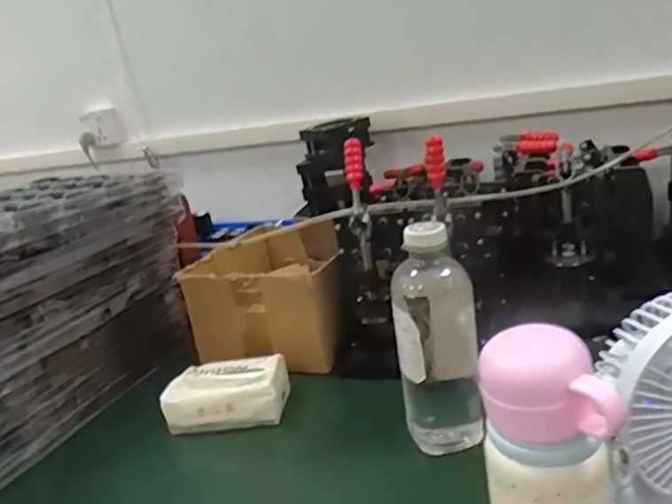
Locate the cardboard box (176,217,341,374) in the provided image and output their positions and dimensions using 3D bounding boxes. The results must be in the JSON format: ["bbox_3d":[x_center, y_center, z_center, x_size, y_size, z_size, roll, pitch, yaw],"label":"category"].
[{"bbox_3d":[-0.100,0.062,0.914,0.229,0.138,0.290,-7,17,7],"label":"cardboard box"}]

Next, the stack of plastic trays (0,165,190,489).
[{"bbox_3d":[-0.451,0.080,0.791,0.284,0.284,0.442,-2,18,21],"label":"stack of plastic trays"}]

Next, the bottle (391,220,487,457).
[{"bbox_3d":[0.101,0.092,0.573,0.085,0.231,0.059,-4,16,12],"label":"bottle"}]

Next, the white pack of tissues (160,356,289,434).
[{"bbox_3d":[-0.136,0.177,0.715,0.147,0.052,0.082,-7,16,3],"label":"white pack of tissues"}]

